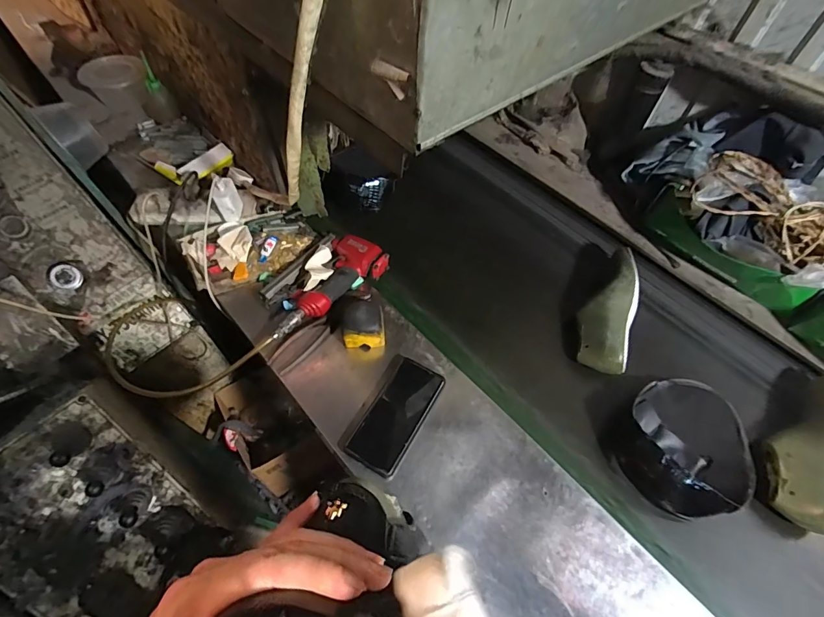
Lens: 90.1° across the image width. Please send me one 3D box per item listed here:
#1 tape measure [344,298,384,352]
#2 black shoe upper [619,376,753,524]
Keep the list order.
[{"bbox_3d":[-0.079,0.018,0.663,0.070,0.064,0.082,-3,58,-4],"label":"tape measure"},{"bbox_3d":[0.432,0.200,0.629,0.238,0.065,0.185,-27,62,-18],"label":"black shoe upper"}]

